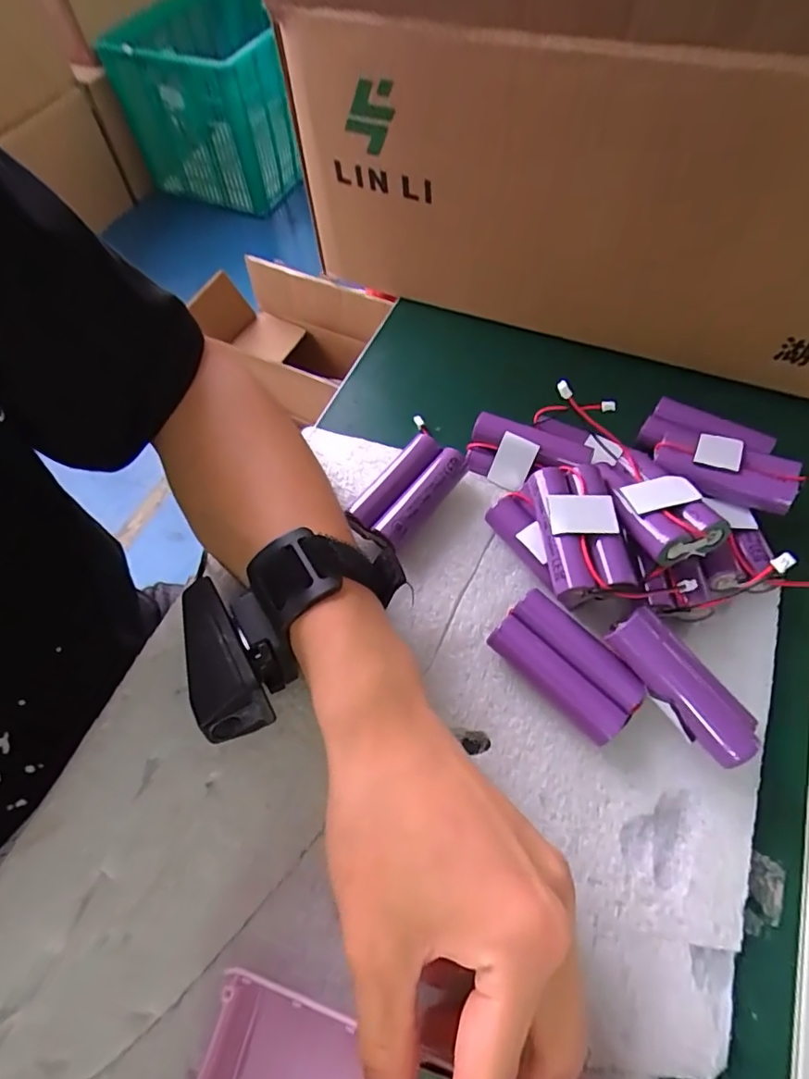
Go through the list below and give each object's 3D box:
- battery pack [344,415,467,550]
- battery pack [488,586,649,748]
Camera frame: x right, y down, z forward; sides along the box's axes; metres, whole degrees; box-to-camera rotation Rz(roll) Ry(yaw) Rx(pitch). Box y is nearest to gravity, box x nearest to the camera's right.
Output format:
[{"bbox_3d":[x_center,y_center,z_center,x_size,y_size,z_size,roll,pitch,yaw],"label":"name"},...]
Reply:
[{"bbox_3d":[0.002,-0.029,0.292,0.039,0.022,0.067,36,68,20],"label":"battery pack"},{"bbox_3d":[0.074,0.057,0.245,0.036,0.021,0.065,-42,67,-19],"label":"battery pack"}]

